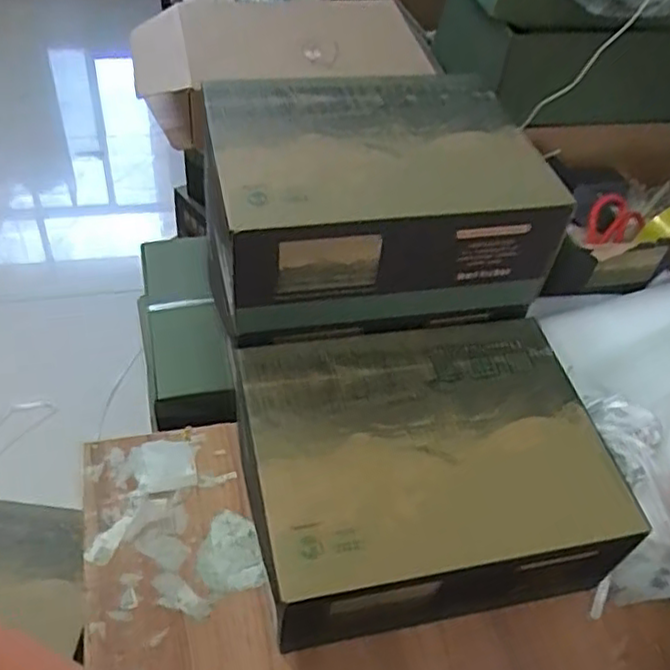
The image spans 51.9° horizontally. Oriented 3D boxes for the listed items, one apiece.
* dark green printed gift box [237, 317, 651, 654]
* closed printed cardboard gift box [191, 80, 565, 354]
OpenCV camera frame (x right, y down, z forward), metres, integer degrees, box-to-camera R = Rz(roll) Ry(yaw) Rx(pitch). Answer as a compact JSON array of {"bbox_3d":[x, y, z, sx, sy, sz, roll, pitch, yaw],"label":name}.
[{"bbox_3d":[0.079,0.134,0.681,0.319,0.140,0.254,-6,48,-13],"label":"dark green printed gift box"},{"bbox_3d":[0.032,-0.146,0.737,0.321,0.156,0.256,-6,49,-13],"label":"closed printed cardboard gift box"}]

